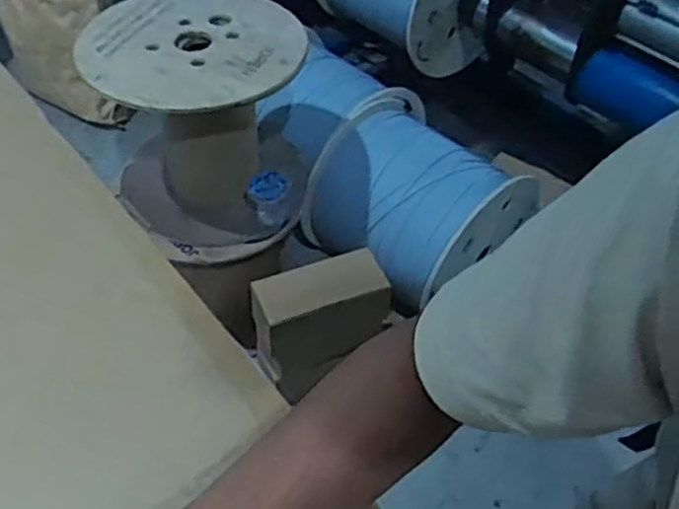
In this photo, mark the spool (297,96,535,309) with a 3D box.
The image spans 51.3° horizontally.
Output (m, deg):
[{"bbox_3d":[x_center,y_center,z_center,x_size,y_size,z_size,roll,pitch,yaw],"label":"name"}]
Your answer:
[{"bbox_3d":[0.140,-0.085,1.411,0.311,0.274,0.355,-31,56,-28],"label":"spool"}]

